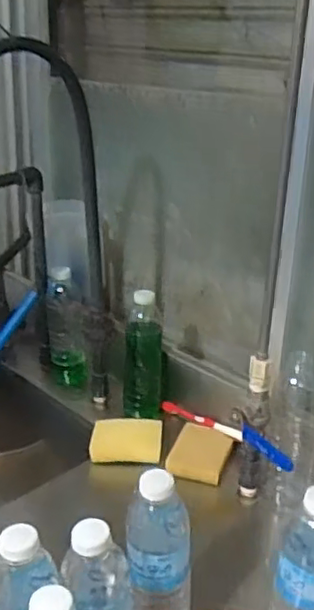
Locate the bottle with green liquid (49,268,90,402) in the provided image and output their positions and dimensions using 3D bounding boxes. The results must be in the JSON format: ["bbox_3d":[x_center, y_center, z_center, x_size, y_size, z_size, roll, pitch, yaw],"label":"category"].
[{"bbox_3d":[-0.154,0.049,1.078,0.067,0.222,0.058,-4,24,-14],"label":"bottle with green liquid"}]

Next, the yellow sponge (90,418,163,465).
[{"bbox_3d":[-0.044,0.200,0.925,0.103,0.022,0.088,4,24,4],"label":"yellow sponge"}]

